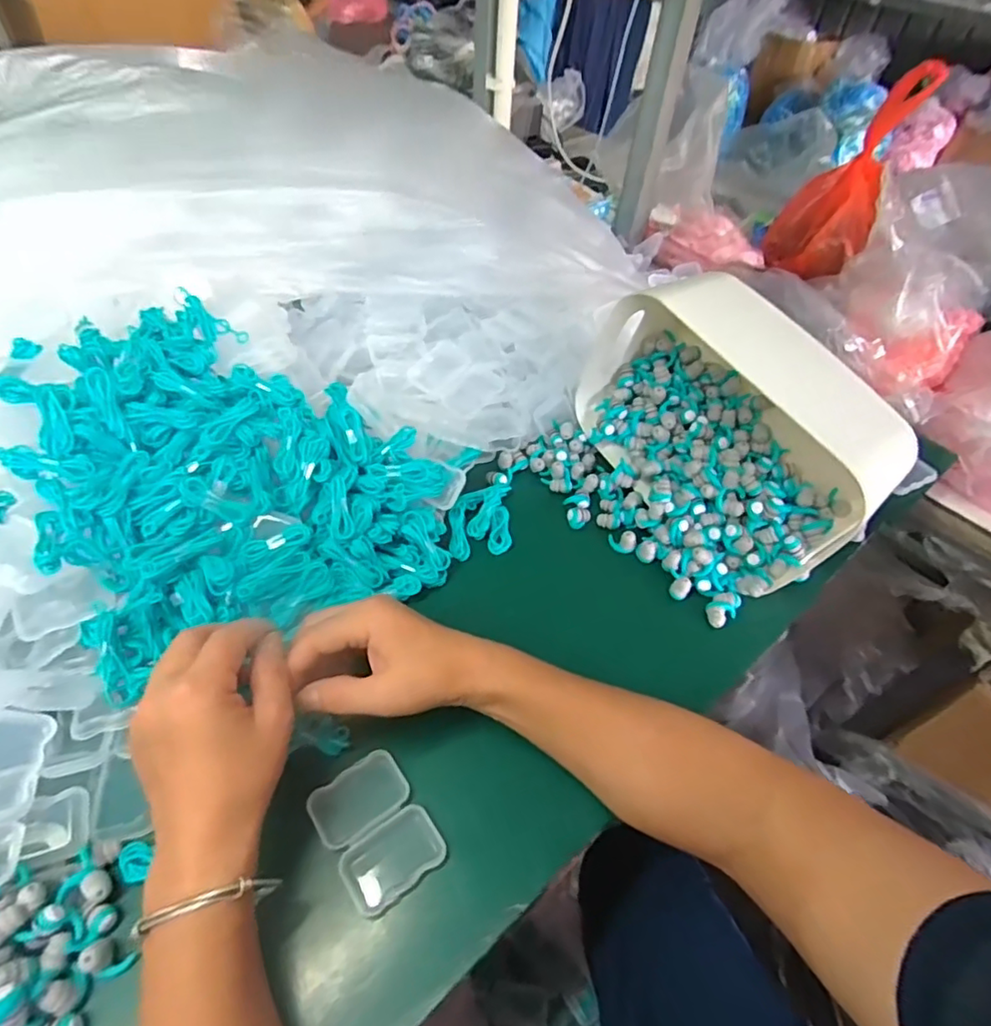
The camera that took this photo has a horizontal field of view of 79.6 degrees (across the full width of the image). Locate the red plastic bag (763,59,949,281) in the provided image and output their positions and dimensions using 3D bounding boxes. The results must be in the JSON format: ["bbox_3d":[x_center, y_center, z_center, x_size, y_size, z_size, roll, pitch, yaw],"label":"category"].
[{"bbox_3d":[0.447,-0.433,0.766,0.116,0.224,0.104,21,51,13],"label":"red plastic bag"}]

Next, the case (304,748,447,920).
[{"bbox_3d":[-0.070,0.186,0.352,0.056,0.010,0.074,-28,57,-26],"label":"case"}]

